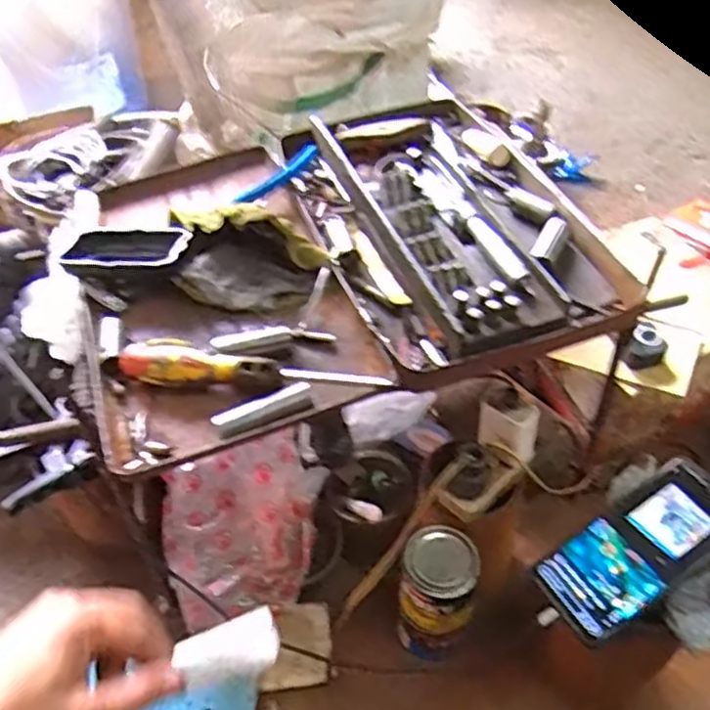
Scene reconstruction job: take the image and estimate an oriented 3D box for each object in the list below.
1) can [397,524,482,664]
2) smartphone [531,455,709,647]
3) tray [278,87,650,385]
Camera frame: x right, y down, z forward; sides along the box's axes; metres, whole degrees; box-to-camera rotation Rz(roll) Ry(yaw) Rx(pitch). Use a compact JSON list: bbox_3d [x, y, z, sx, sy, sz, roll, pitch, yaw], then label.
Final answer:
[{"bbox_3d":[0.080,0.240,0.687,0.067,0.164,0.070,-1,47,1],"label":"can"},{"bbox_3d":[0.229,0.155,0.564,0.164,0.016,0.077,-35,53,-6],"label":"smartphone"},{"bbox_3d":[0.079,-0.126,0.620,0.218,0.039,0.356,-15,47,-11],"label":"tray"}]

